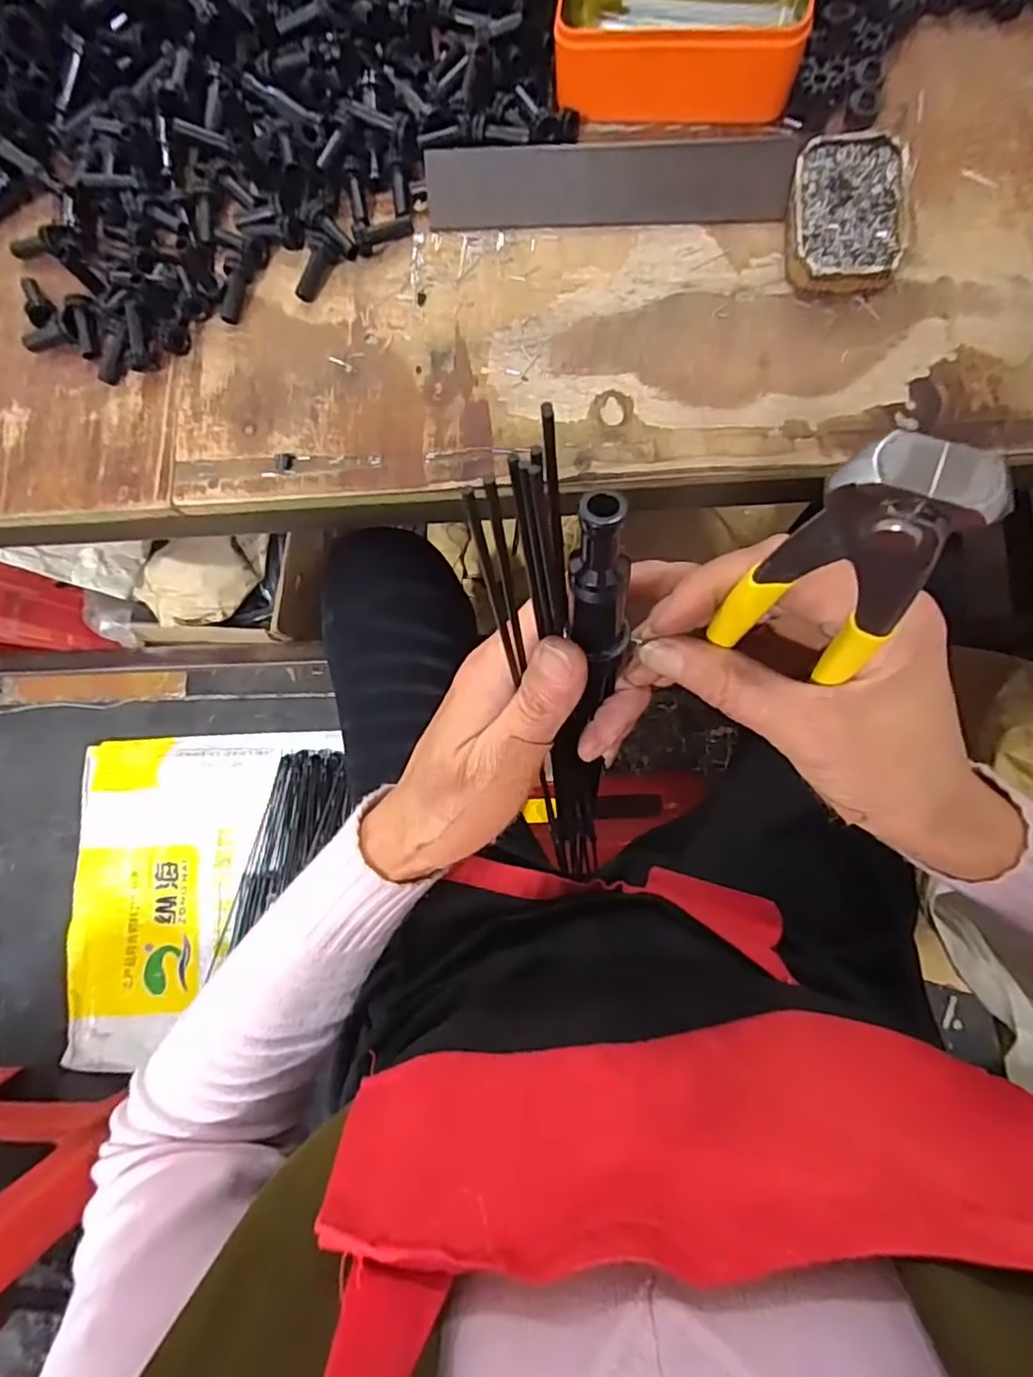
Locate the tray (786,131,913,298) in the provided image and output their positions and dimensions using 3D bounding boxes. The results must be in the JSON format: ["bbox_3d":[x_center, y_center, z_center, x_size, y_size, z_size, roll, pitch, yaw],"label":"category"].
[{"bbox_3d":[0.191,-0.272,0.359,0.061,0.021,0.091,1,82,5],"label":"tray"}]

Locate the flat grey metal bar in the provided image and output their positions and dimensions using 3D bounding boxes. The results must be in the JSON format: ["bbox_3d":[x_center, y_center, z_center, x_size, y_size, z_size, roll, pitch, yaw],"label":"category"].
[{"bbox_3d":[0.053,-0.304,0.376,0.215,0.005,0.039,4,124,7],"label":"flat grey metal bar"}]

